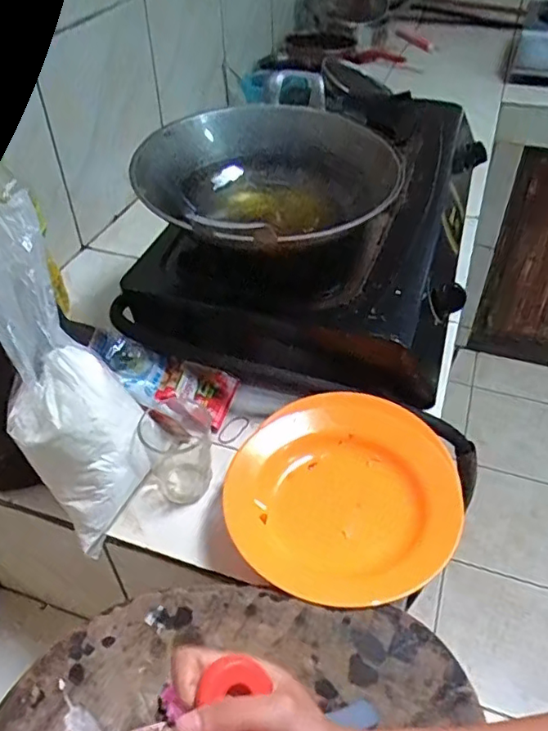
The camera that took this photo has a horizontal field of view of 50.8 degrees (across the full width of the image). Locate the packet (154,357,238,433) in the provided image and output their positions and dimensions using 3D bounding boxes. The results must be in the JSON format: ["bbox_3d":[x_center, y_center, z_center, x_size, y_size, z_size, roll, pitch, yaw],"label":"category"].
[{"bbox_3d":[-0.090,0.030,0.668,0.083,0.023,0.068,26,57,-13],"label":"packet"}]

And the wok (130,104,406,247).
[{"bbox_3d":[-0.007,-0.192,0.676,0.281,0.115,0.283,0,43,0],"label":"wok"}]

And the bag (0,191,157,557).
[{"bbox_3d":[-0.197,0.015,0.538,0.111,0.325,0.064,-23,11,-22],"label":"bag"}]

